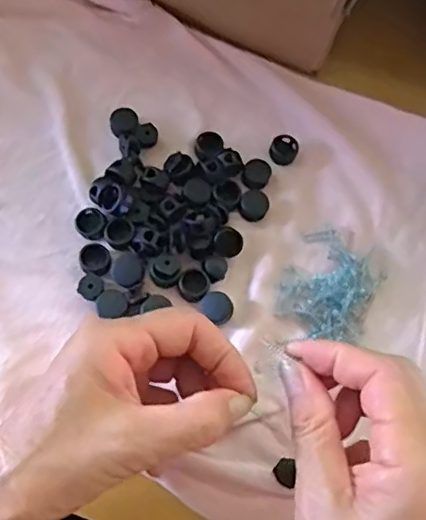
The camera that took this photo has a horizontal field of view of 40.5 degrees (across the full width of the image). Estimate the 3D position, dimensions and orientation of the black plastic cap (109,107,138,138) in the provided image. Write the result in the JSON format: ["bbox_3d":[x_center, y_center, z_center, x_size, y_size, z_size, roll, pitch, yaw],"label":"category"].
[{"bbox_3d":[-0.054,-0.083,0.350,0.017,0.007,0.020,-12,73,-12],"label":"black plastic cap"}]

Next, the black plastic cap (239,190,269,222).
[{"bbox_3d":[0.025,-0.033,0.341,0.016,0.006,0.019,38,70,5],"label":"black plastic cap"}]

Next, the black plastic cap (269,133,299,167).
[{"bbox_3d":[0.044,-0.068,0.357,0.017,0.007,0.019,33,69,3],"label":"black plastic cap"}]

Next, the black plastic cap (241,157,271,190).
[{"bbox_3d":[0.026,-0.052,0.347,0.016,0.006,0.019,39,70,6],"label":"black plastic cap"}]

